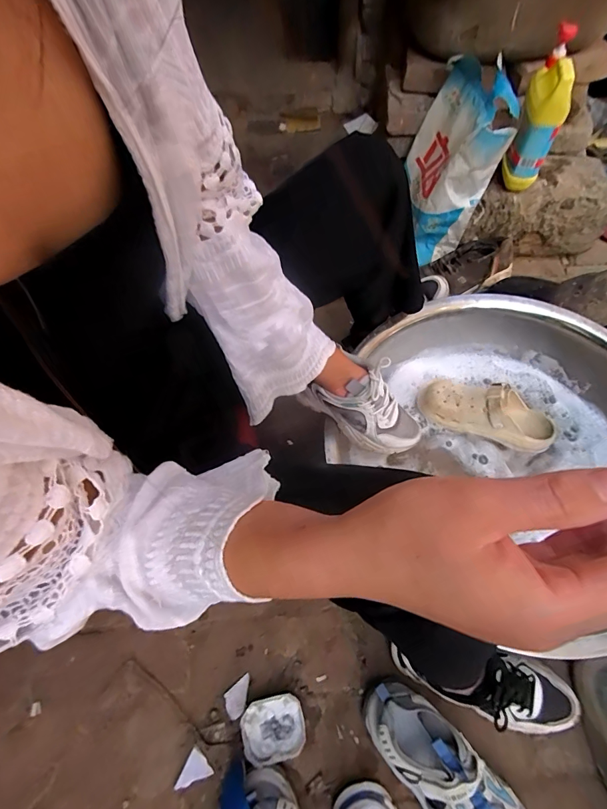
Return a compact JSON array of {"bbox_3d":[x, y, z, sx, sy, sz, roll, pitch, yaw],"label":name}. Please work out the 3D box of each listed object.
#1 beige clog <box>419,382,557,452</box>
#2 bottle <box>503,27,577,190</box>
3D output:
[{"bbox_3d":[0.353,0.011,0.731,0.248,0.070,0.103,19,65,14],"label":"beige clog"},{"bbox_3d":[0.482,-0.586,0.778,0.073,0.273,0.097,6,38,4],"label":"bottle"}]

